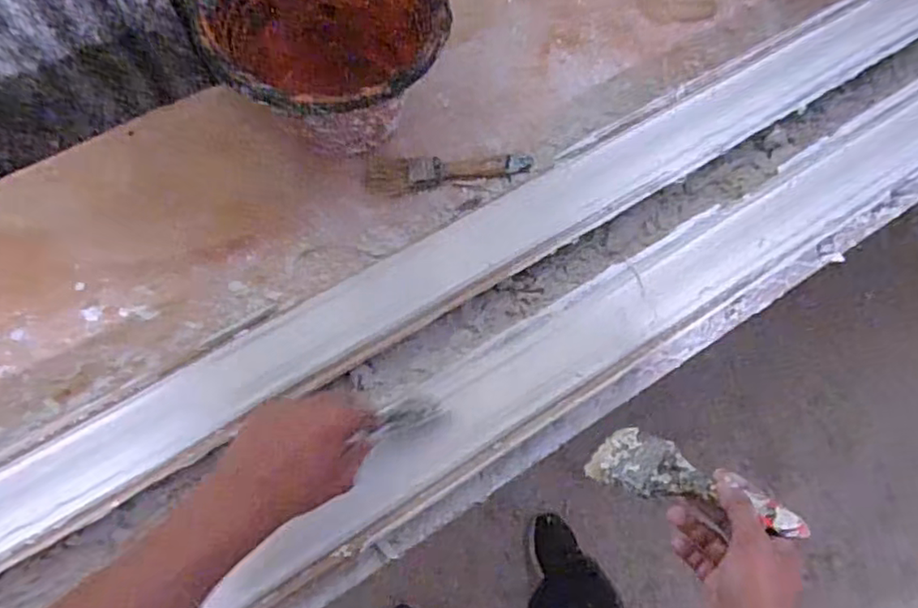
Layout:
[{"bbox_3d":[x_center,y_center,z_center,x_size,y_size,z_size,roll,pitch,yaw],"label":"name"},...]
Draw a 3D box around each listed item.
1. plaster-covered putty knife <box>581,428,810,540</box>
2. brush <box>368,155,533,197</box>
[{"bbox_3d":[0.196,0.150,0.521,0.175,0.017,0.056,13,65,38],"label":"plaster-covered putty knife"},{"bbox_3d":[-0.011,-0.160,0.740,0.195,0.010,0.045,-6,69,-5],"label":"brush"}]

